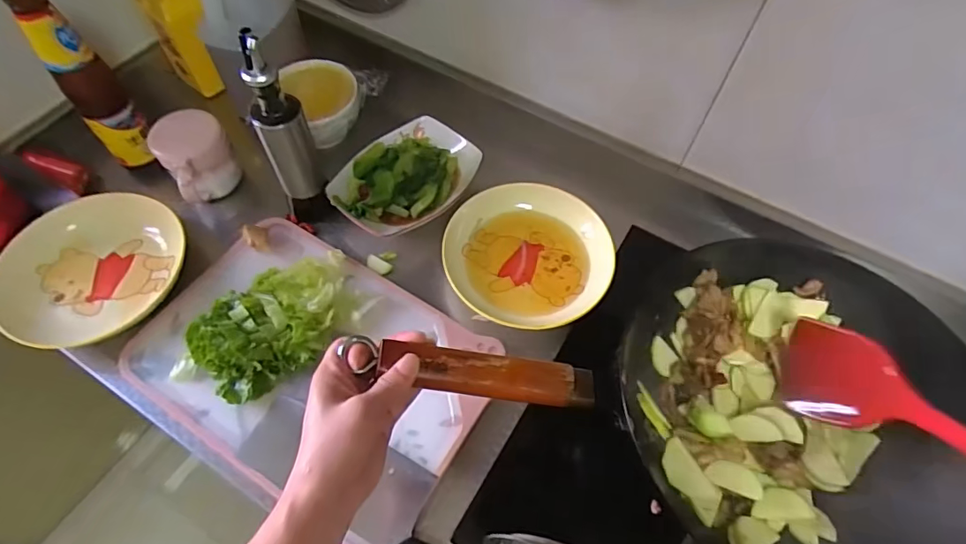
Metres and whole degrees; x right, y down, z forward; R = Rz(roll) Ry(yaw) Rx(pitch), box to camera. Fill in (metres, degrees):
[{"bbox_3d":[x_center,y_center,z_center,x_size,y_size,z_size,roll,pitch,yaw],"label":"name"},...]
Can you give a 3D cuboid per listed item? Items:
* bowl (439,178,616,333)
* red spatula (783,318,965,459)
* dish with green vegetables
[{"bbox_3d":[0.051,-0.025,0.626,0.189,0.044,0.190,1,60,-1],"label":"bowl"},{"bbox_3d":[0.305,0.106,0.335,0.034,0.282,0.076,-5,102,-5],"label":"red spatula"},{"bbox_3d":[-0.096,-0.128,0.663,0.133,0.063,0.187,28,63,14],"label":"dish with green vegetables"}]

